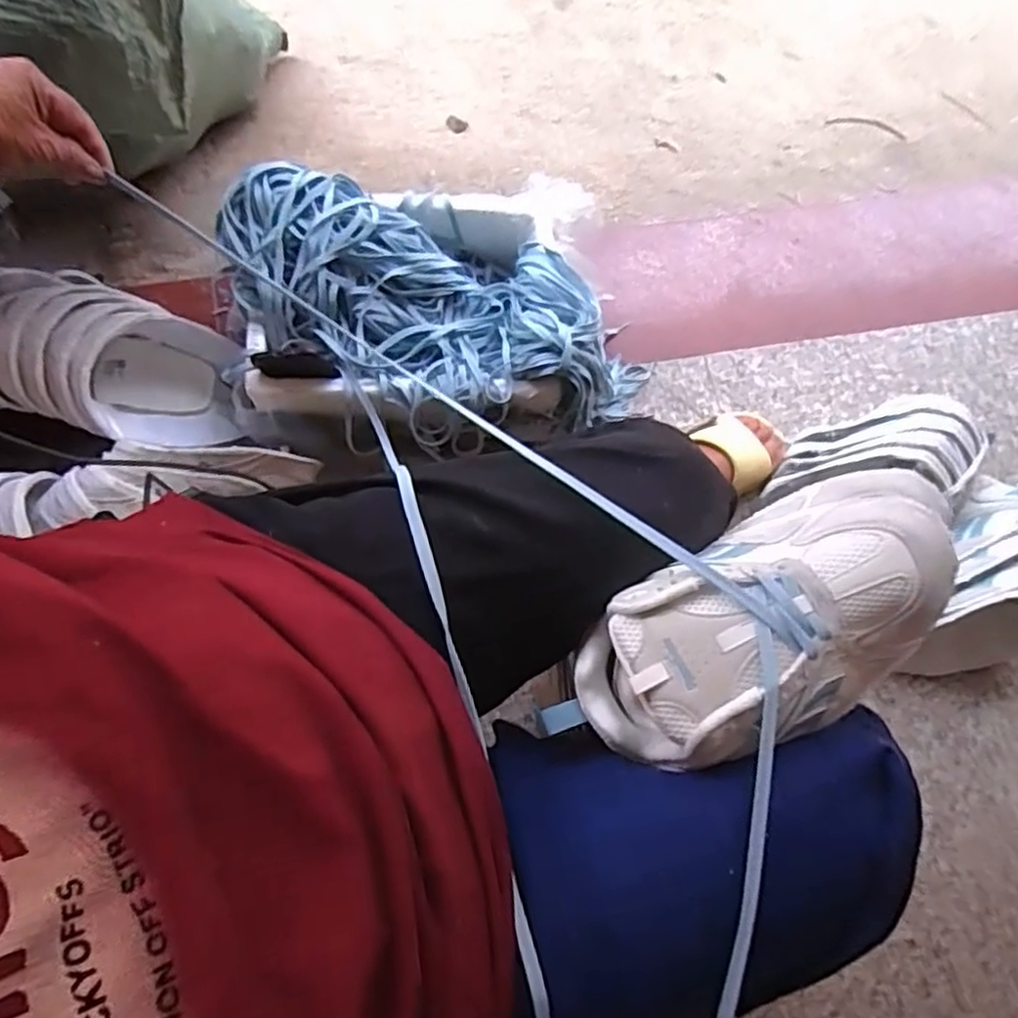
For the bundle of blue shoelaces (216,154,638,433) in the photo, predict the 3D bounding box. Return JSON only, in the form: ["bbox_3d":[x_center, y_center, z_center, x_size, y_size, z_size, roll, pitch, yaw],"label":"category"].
[{"bbox_3d":[-0.095,-0.220,0.789,0.482,0.129,0.227,21,74,1],"label":"bundle of blue shoelaces"}]

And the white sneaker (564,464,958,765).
[{"bbox_3d":[0.157,0.072,0.420,0.229,0.079,0.122,-28,77,-9],"label":"white sneaker"}]

